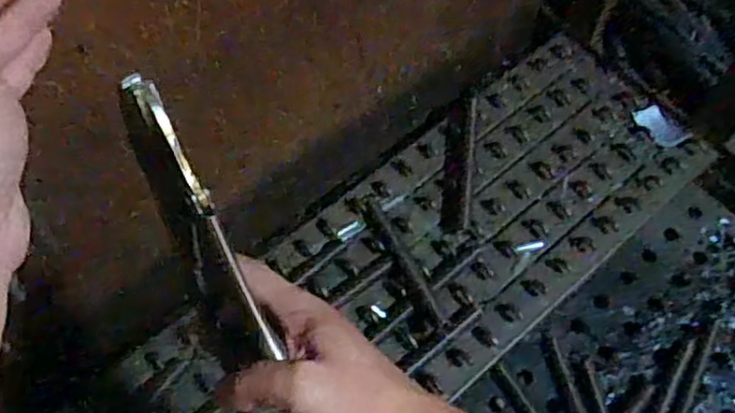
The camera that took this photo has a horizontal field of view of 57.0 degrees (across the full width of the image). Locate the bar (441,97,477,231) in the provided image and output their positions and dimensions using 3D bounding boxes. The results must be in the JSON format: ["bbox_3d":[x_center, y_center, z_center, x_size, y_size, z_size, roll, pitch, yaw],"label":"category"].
[{"bbox_3d":[0.123,-0.061,0.900,0.039,0.014,0.194,4,63,2],"label":"bar"}]

